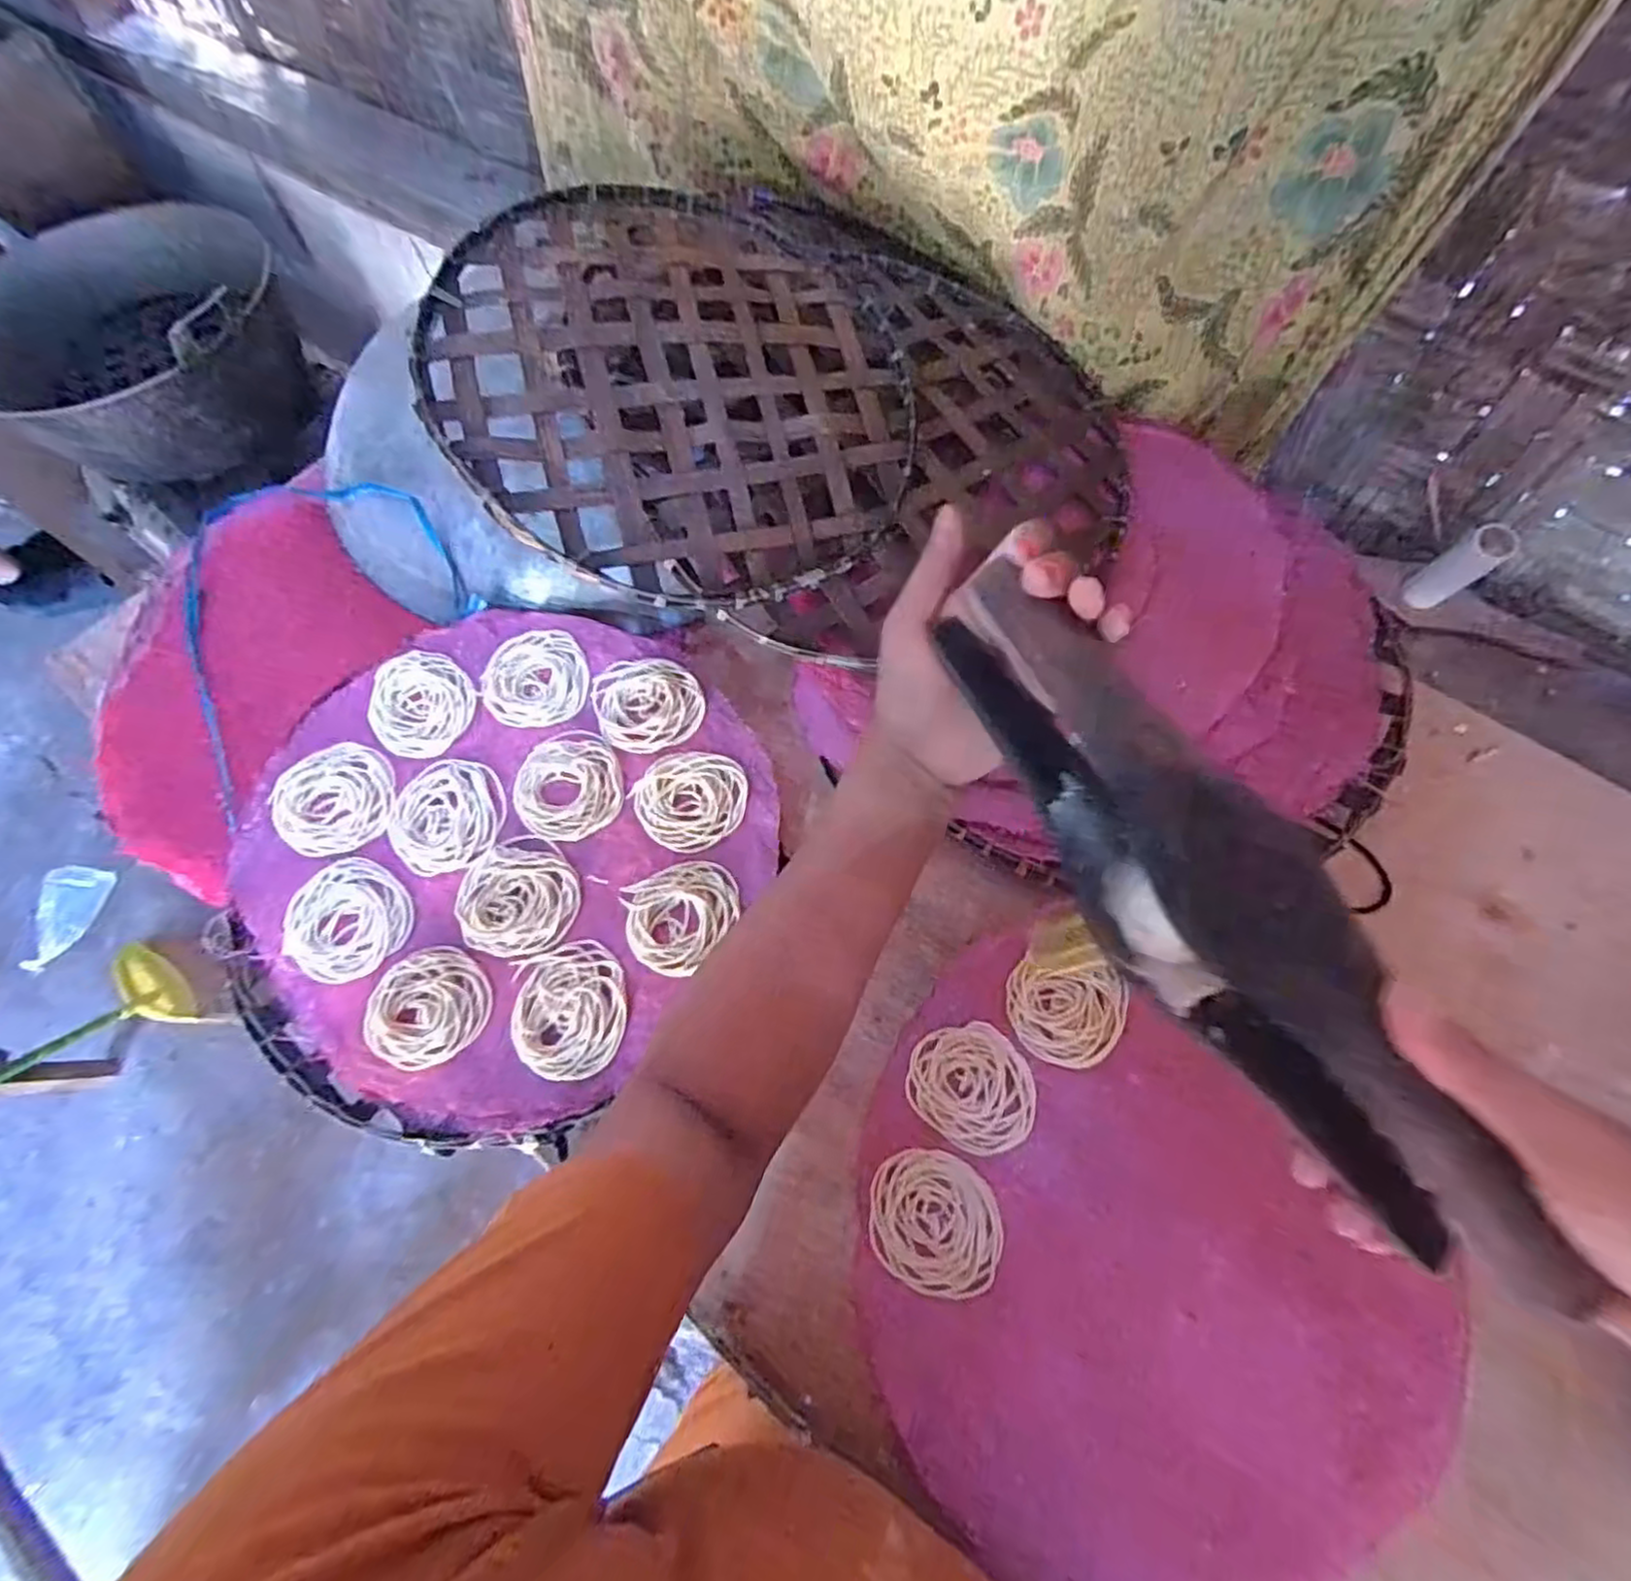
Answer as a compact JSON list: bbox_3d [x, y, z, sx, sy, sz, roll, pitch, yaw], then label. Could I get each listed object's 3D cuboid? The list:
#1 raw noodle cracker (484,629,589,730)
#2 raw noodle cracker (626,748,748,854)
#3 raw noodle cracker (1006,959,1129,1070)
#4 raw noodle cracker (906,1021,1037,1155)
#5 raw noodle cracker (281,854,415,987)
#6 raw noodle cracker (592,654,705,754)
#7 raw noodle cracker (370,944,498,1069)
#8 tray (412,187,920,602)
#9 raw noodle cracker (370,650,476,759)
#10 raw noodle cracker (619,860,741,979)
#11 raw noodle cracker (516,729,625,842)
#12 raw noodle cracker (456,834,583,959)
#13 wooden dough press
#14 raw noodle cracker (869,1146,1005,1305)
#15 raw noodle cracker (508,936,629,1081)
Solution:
[{"bbox_3d":[-0.203,-0.082,0.524,0.070,0.010,0.075,-1,67,3],"label":"raw noodle cracker"},{"bbox_3d":[-0.088,0.007,0.506,0.075,0.006,0.071,-1,67,3],"label":"raw noodle cracker"},{"bbox_3d":[0.159,0.140,0.451,0.071,0.005,0.059,0,67,3],"label":"raw noodle cracker"},{"bbox_3d":[0.097,0.183,0.442,0.068,0.005,0.075,-35,70,-11],"label":"raw noodle cracker"},{"bbox_3d":[-0.307,0.084,0.470,0.078,0.004,0.073,40,75,18],"label":"raw noodle cracker"},{"bbox_3d":[-0.122,-0.065,0.525,0.074,0.004,0.075,-1,67,3],"label":"raw noodle cracker"},{"bbox_3d":[-0.246,0.135,0.454,0.072,0.007,0.072,-1,67,3],"label":"raw noodle cracker"},{"bbox_3d":[-0.099,-0.299,0.536,0.334,0.033,0.342,1,75,-12],"label":"tray"},{"bbox_3d":[-0.284,-0.063,0.514,0.069,0.013,0.072,-1,67,3],"label":"raw noodle cracker"},{"bbox_3d":[-0.086,0.081,0.475,0.073,0.012,0.067,-1,67,3],"label":"raw noodle cracker"},{"bbox_3d":[-0.173,-0.004,0.505,0.069,0.008,0.078,-13,67,-3],"label":"raw noodle cracker"},{"bbox_3d":[-0.197,0.070,0.480,0.076,0.008,0.077,-1,67,3],"label":"raw noodle cracker"},{"bbox_3d":[0.152,0.040,0.284,0.060,0.078,0.307,-32,78,-9],"label":"wooden dough press"},{"bbox_3d":[0.070,0.250,0.417,0.075,0.011,0.069,-1,67,3],"label":"raw noodle cracker"},{"bbox_3d":[-0.155,0.139,0.455,0.068,0.005,0.081,-12,67,-2],"label":"raw noodle cracker"}]

